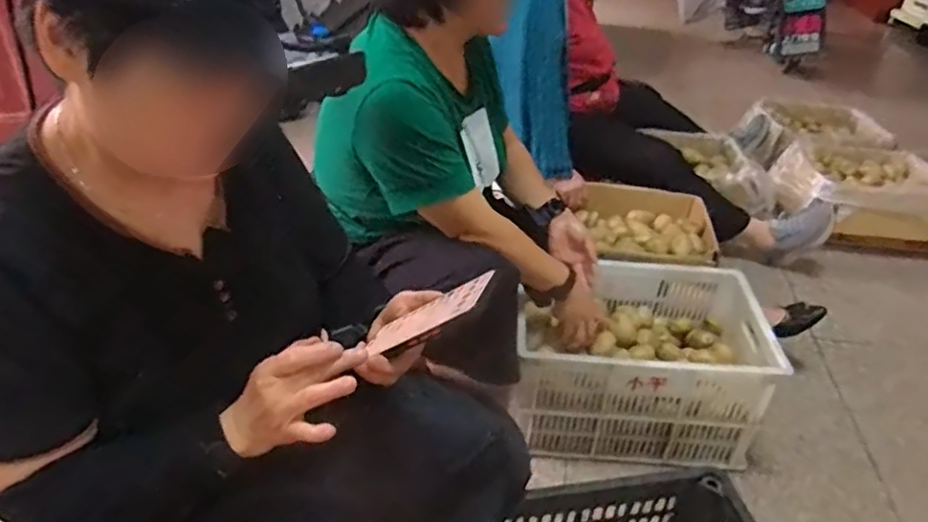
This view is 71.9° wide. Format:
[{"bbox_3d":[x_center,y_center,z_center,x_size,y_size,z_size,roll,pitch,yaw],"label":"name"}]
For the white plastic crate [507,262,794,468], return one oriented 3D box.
[{"bbox_3d":[0.333,0.188,1.266,0.457,0.230,0.332,4,34,2],"label":"white plastic crate"}]

